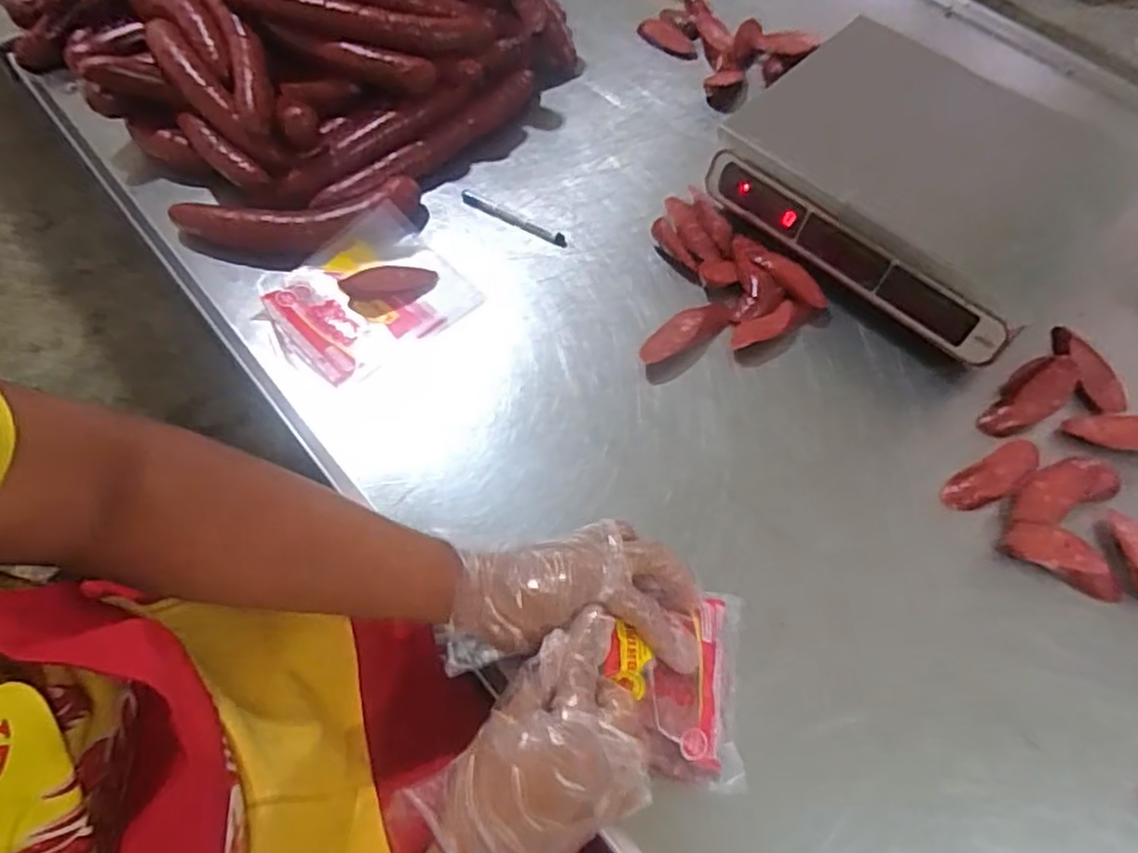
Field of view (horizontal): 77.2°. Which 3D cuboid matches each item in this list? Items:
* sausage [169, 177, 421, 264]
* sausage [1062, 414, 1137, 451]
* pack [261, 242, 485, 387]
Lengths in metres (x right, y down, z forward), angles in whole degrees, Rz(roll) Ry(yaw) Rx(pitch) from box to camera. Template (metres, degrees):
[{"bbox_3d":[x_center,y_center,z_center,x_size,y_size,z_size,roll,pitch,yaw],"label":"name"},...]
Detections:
[{"bbox_3d":[-0.295,-0.218,0.775,0.263,0.043,0.086,-8,61,-5],"label":"sausage"},{"bbox_3d":[0.526,0.008,0.679,0.095,0.034,0.033,7,61,3],"label":"sausage"},{"bbox_3d":[-0.210,-0.139,0.742,0.183,0.024,0.155,-34,67,-18],"label":"pack"}]

